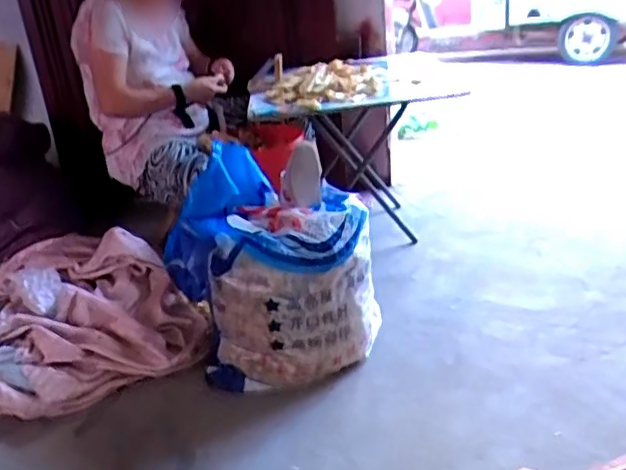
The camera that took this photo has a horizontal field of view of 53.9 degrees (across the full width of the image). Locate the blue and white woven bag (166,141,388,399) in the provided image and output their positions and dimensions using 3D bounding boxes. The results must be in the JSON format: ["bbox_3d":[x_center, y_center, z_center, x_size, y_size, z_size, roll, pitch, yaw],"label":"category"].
[{"bbox_3d":[-0.086,0.077,1.369,0.442,0.405,0.344,-10,25,-10],"label":"blue and white woven bag"}]

